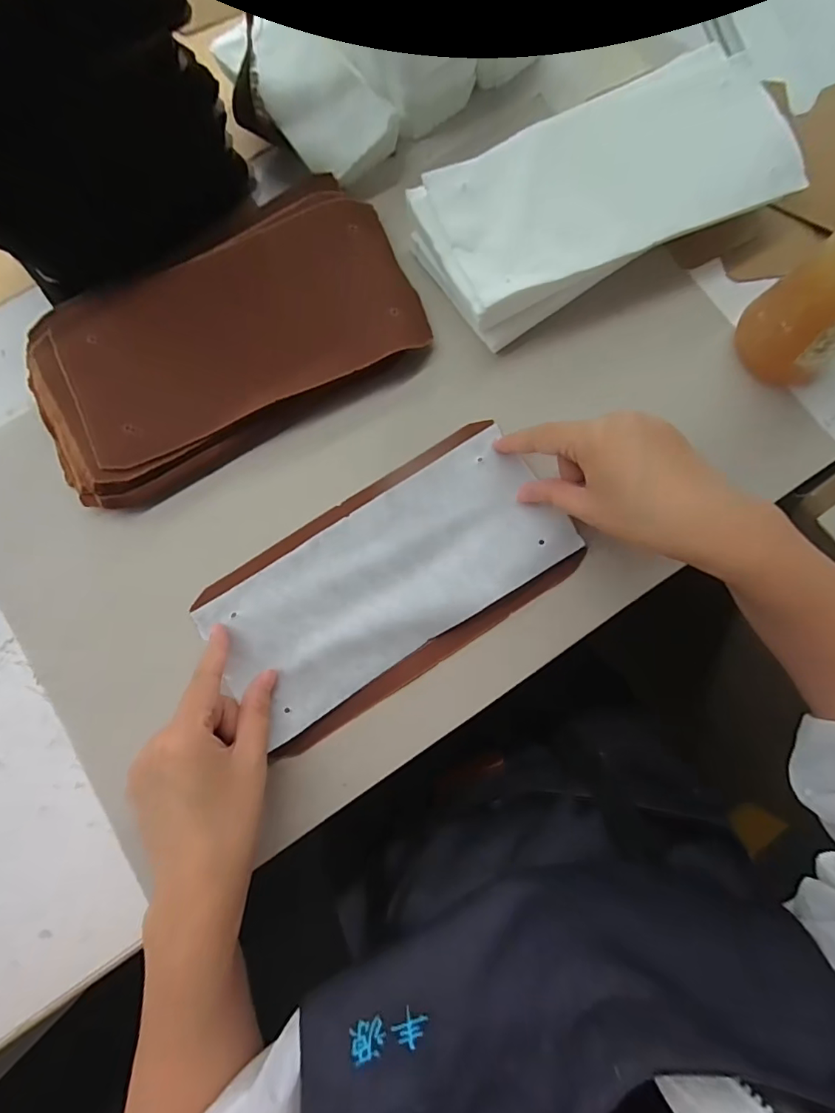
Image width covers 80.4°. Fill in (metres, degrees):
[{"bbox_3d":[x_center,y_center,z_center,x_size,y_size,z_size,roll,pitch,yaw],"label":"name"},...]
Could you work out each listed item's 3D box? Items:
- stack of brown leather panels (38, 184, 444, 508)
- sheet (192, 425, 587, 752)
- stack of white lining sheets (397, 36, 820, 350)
[{"bbox_3d":[-0.145,-0.164,0.361,0.275,0.026,0.157,-29,82,-4],"label":"stack of brown leather panels"},{"bbox_3d":[-0.020,0.014,0.340,0.243,0.009,0.106,-32,76,-4],"label":"sheet"},{"bbox_3d":[0.132,-0.259,0.359,0.264,0.049,0.122,-26,81,-3],"label":"stack of white lining sheets"}]

